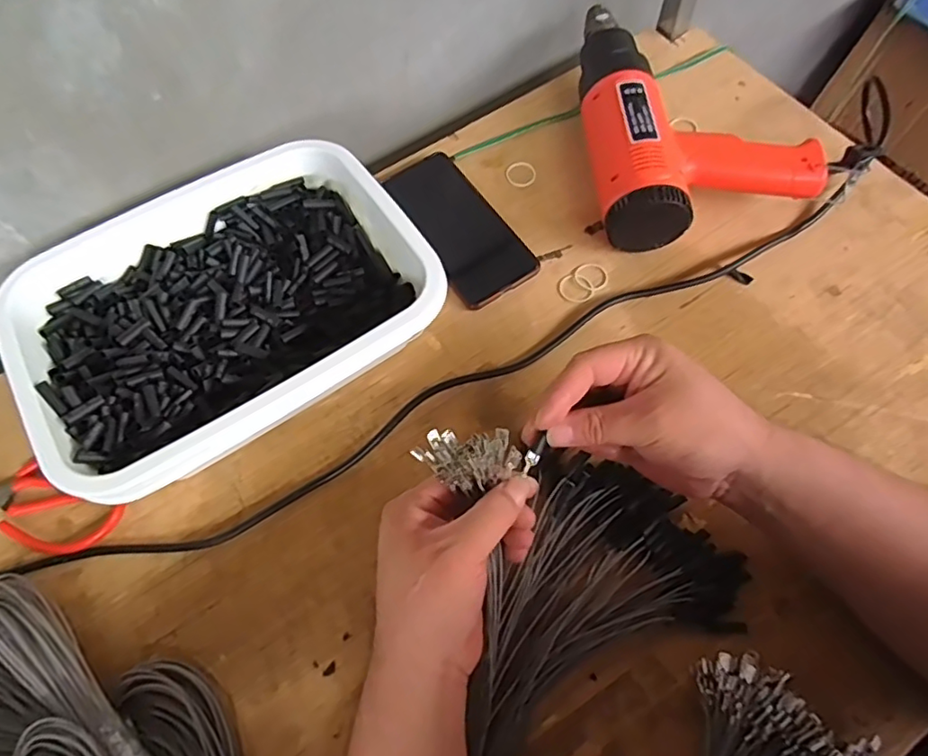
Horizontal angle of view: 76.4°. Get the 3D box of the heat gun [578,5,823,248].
[{"bbox_3d":[0.202,-0.248,0.550,0.188,0.074,0.273,-4,64,0],"label":"heat gun"}]

